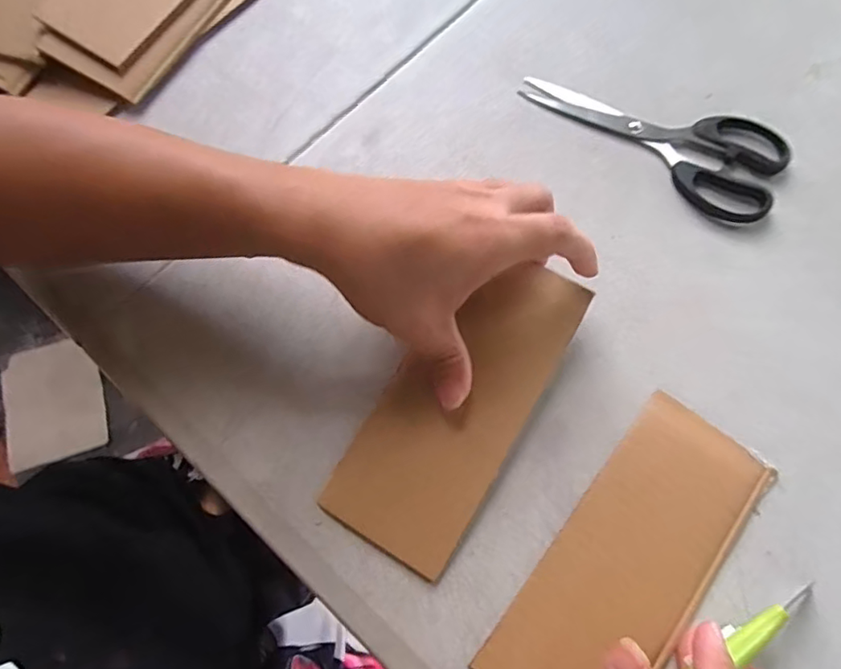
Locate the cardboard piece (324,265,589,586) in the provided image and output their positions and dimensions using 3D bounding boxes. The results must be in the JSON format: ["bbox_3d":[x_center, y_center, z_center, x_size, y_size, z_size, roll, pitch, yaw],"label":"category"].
[{"bbox_3d":[0.021,0.036,0.303,0.073,0.010,0.174,30,82,7],"label":"cardboard piece"}]

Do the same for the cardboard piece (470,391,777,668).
[{"bbox_3d":[0.109,0.117,0.284,0.072,0.008,0.176,37,73,15],"label":"cardboard piece"}]

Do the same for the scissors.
[{"bbox_3d":[0.157,-0.142,0.377,0.178,0.011,0.073,32,74,10],"label":"scissors"}]

